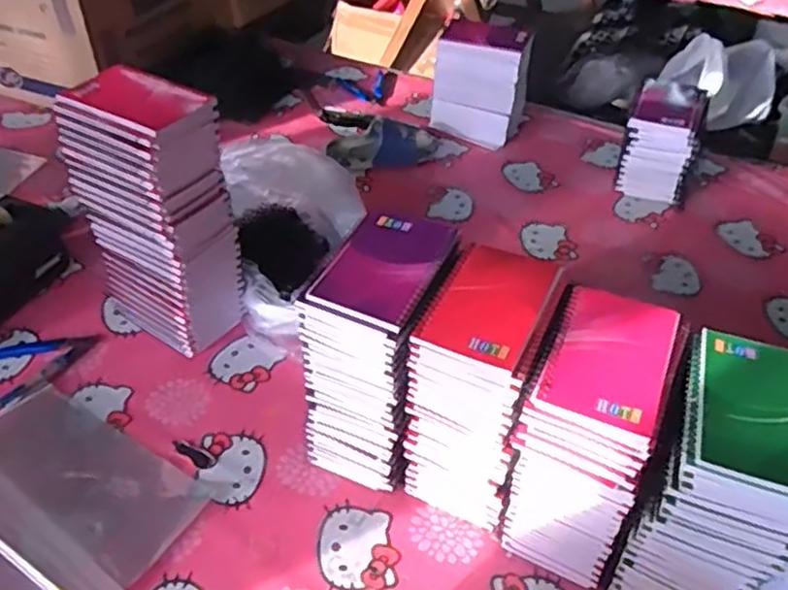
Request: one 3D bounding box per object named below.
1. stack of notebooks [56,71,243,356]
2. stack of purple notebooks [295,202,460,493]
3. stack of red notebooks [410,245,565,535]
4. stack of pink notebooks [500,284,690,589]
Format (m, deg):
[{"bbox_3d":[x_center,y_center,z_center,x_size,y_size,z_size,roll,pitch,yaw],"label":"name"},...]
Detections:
[{"bbox_3d":[-0.255,-0.078,0.774,0.140,0.283,0.104,25,47,25],"label":"stack of notebooks"},{"bbox_3d":[-0.015,0.058,0.674,0.103,0.232,0.135,13,43,13],"label":"stack of purple notebooks"},{"bbox_3d":[0.073,0.087,0.646,0.095,0.228,0.134,16,44,17],"label":"stack of red notebooks"},{"bbox_3d":[0.158,0.127,0.602,0.095,0.228,0.127,19,45,20],"label":"stack of pink notebooks"}]

